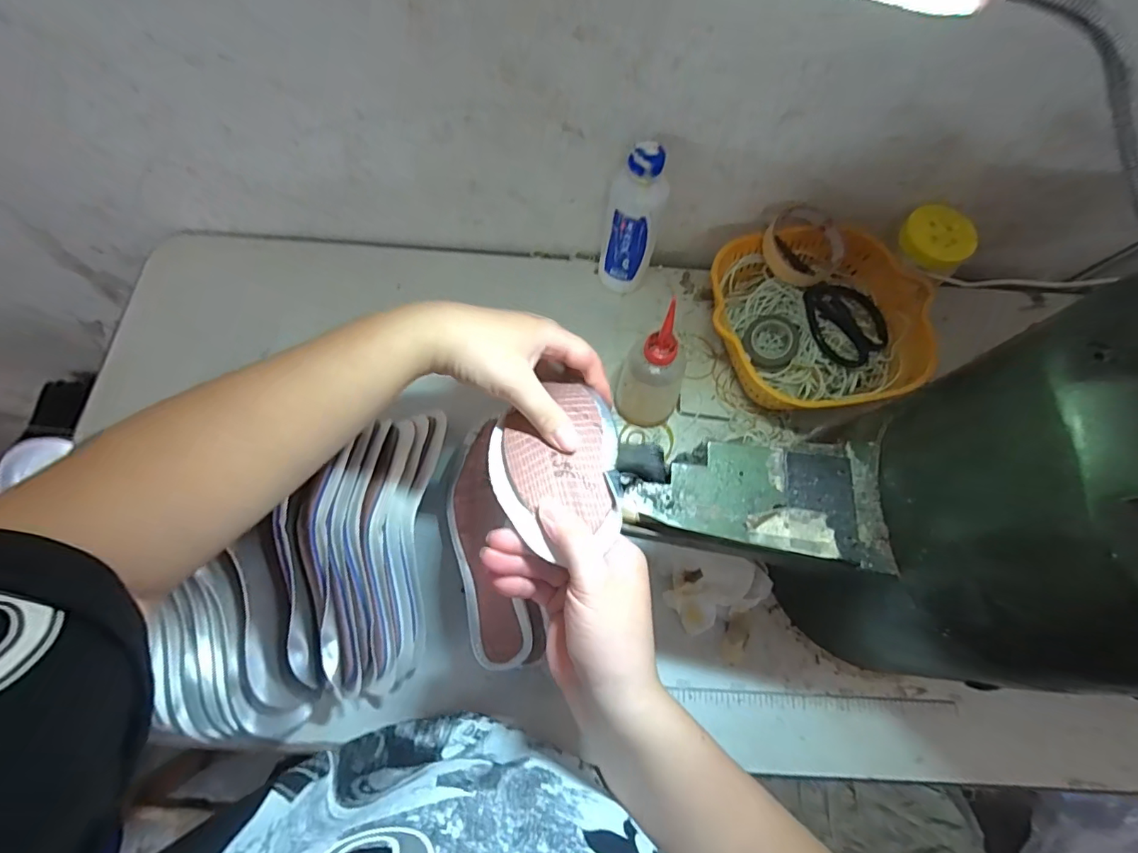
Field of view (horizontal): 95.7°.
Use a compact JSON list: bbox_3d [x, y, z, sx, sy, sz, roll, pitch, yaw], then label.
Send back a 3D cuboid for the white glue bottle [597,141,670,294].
[{"bbox_3d":[0.066,-0.209,0.540,0.058,0.176,0.045,5,70,0],"label":"white glue bottle"}]

